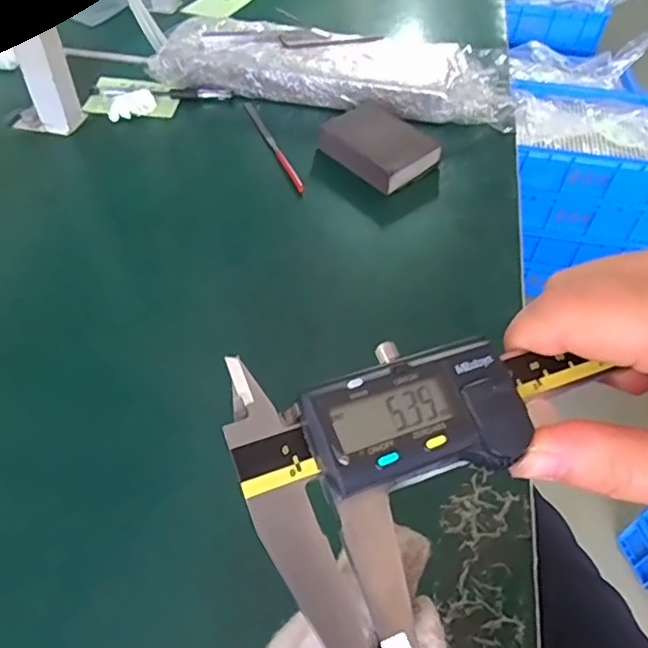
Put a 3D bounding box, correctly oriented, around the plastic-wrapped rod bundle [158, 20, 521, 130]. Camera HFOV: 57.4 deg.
[{"bbox_3d":[0.020,-0.266,0.624,0.380,0.055,0.100,12,49,6],"label":"plastic-wrapped rod bundle"}]

